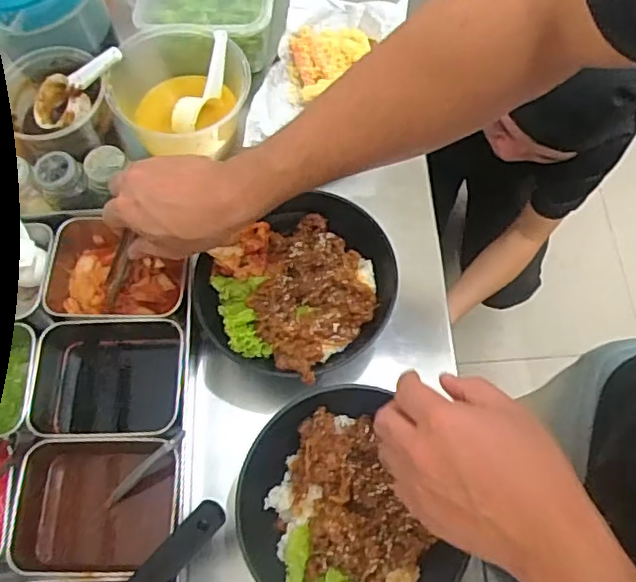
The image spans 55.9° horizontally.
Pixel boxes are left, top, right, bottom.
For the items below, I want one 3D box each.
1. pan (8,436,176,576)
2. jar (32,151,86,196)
[{"bbox_3d":[-0.188,0.181,0.507,0.117,0.063,0.101,-2,67,2],"label":"pan"},{"bbox_3d":[-0.247,-0.111,0.575,0.042,0.034,0.034,-32,69,-10],"label":"jar"}]

